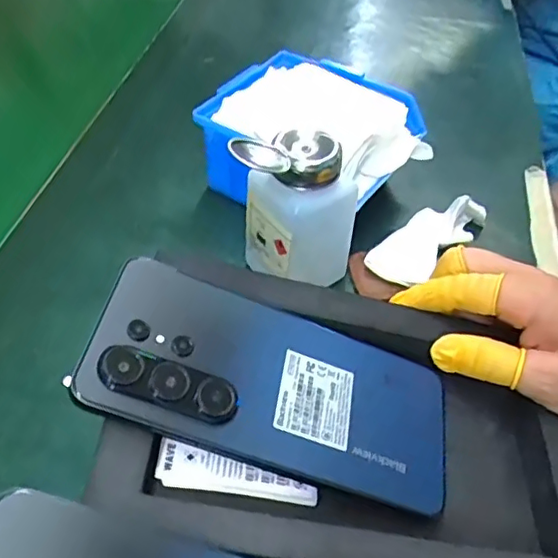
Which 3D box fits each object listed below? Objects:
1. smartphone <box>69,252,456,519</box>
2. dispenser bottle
[{"bbox_3d":[0.001,0.048,0.267,0.167,0.009,0.077,21,46,-12],"label":"smartphone"},{"bbox_3d":[0.011,-0.041,0.356,0.052,0.099,0.057,35,56,29],"label":"dispenser bottle"}]

